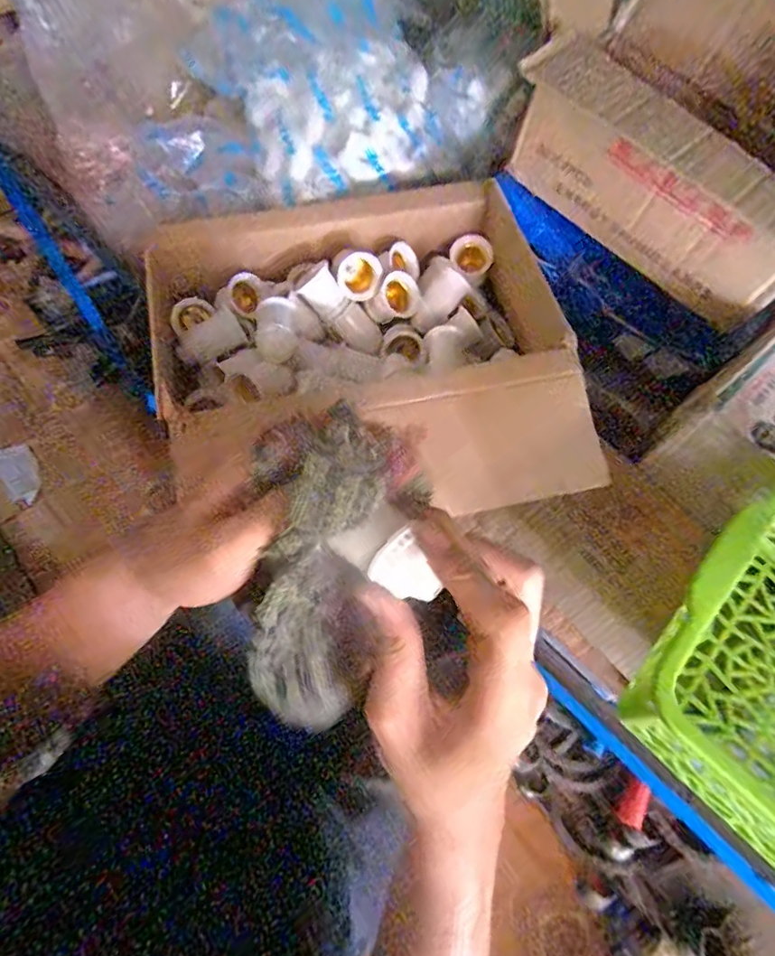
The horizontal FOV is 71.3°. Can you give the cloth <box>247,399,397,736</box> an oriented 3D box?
[{"bbox_3d":[-0.032,0.050,0.250,0.055,0.169,0.031,9,31,1],"label":"cloth"}]

